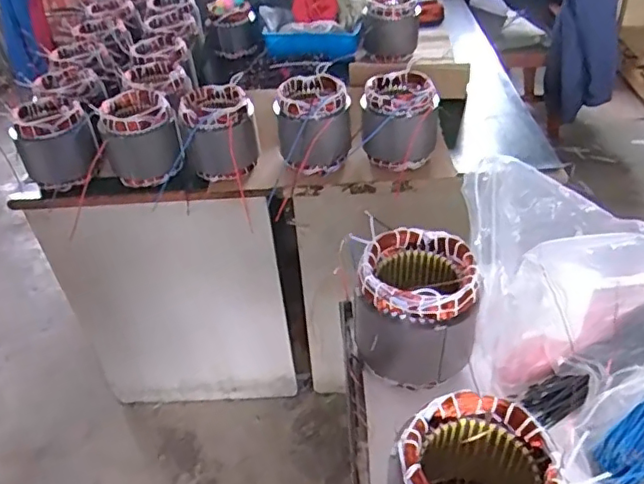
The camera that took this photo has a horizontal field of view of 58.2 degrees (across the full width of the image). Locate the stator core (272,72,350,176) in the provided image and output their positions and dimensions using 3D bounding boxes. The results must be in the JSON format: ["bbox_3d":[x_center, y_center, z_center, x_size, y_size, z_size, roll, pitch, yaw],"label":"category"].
[{"bbox_3d":[-0.019,-0.249,1.228,0.151,0.148,0.169,-4,40,0],"label":"stator core"}]

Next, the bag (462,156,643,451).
[{"bbox_3d":[0.353,0.058,0.715,0.340,0.194,0.243,-11,40,-8],"label":"bag"}]

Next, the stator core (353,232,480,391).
[{"bbox_3d":[0.123,0.080,0.740,0.140,0.149,0.136,-2,40,2],"label":"stator core"}]

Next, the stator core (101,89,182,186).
[{"bbox_3d":[-0.389,-0.223,1.255,0.155,0.150,0.174,-13,41,-11],"label":"stator core"}]

